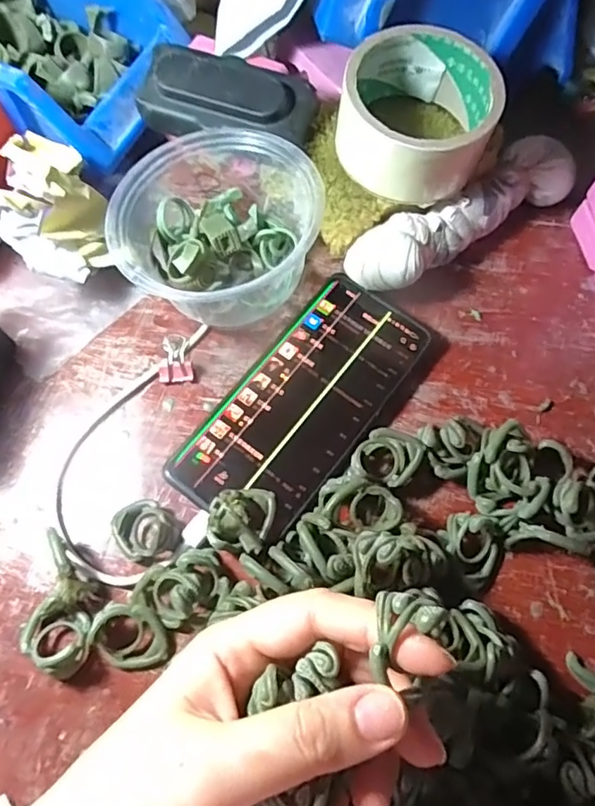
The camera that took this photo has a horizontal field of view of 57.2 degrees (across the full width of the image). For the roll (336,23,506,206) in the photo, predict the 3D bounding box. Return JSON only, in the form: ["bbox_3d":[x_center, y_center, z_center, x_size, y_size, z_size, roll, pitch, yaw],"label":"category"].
[{"bbox_3d":[0.070,-0.164,0.315,0.082,0.050,0.081,0,70,0],"label":"roll"}]

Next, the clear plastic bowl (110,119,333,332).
[{"bbox_3d":[-0.050,-0.100,0.320,0.111,0.069,0.102,0,70,0],"label":"clear plastic bowl"}]

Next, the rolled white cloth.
[{"bbox_3d":[0.103,-0.114,0.340,0.159,0.040,0.039,-33,73,-11],"label":"rolled white cloth"}]

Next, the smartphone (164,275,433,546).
[{"bbox_3d":[0.005,0.000,0.312,0.076,0.013,0.158,36,74,12],"label":"smartphone"}]

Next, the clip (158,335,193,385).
[{"bbox_3d":[-0.072,-0.027,0.324,0.019,0.010,0.033,0,70,0],"label":"clip"}]

